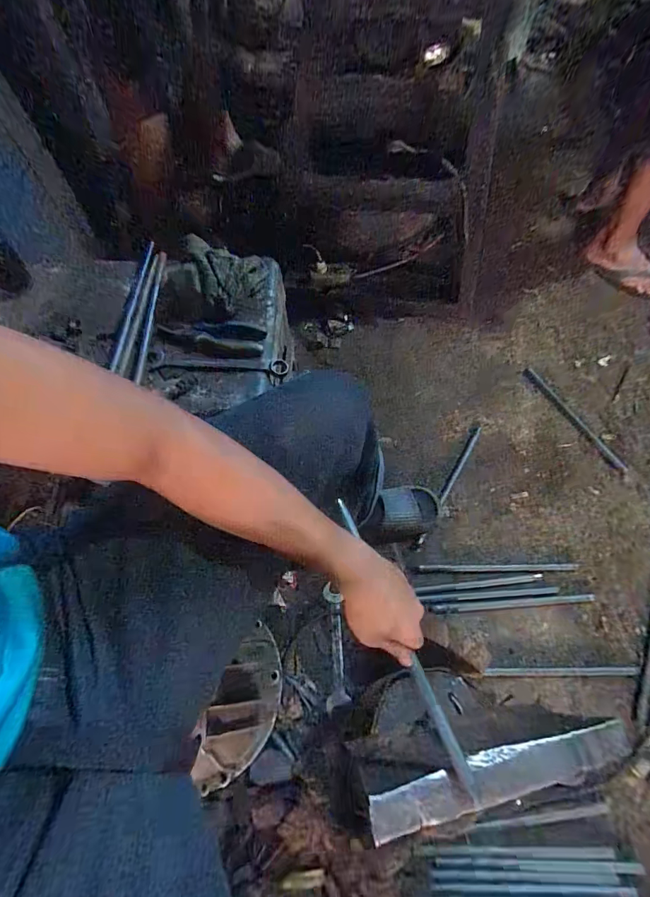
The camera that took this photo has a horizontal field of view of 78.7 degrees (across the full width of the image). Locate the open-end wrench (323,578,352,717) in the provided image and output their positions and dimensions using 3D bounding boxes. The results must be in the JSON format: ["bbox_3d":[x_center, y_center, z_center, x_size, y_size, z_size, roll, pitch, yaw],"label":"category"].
[{"bbox_3d":[0.020,0.387,0.784,0.043,0.006,0.221,-1,66,-2],"label":"open-end wrench"}]

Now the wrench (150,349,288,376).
[{"bbox_3d":[-0.165,-0.127,0.600,0.219,0.010,0.035,7,62,9],"label":"wrench"}]

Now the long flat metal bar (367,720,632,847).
[{"bbox_3d":[0.191,0.349,0.419,0.294,0.024,0.044,-9,65,-5],"label":"long flat metal bar"}]

